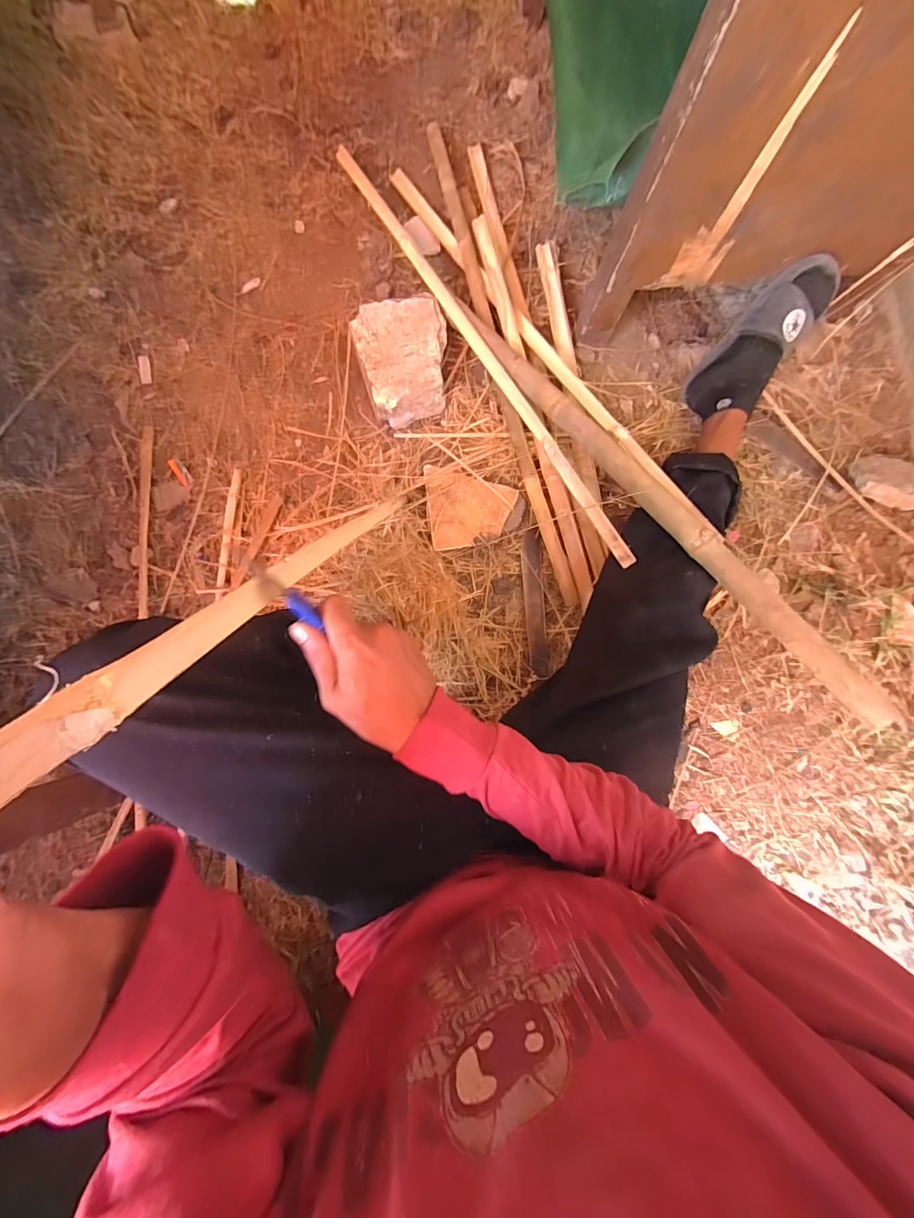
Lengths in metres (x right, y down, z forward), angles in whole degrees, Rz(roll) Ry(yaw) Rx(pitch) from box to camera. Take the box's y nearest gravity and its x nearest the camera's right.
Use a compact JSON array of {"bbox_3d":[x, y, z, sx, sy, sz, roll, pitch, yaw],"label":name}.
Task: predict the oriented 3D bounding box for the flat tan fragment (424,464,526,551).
[{"bbox_3d":[0.032,-0.182,0.770,0.164,0.020,0.142,-5,83,2],"label":"flat tan fragment"}]

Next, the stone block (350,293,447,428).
[{"bbox_3d":[-0.089,-0.435,0.786,0.151,0.093,0.195,-12,83,1],"label":"stone block"}]

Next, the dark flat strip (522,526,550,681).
[{"bbox_3d":[0.137,-0.010,0.770,0.035,0.013,0.250,-5,87,3],"label":"dark flat strip"}]

